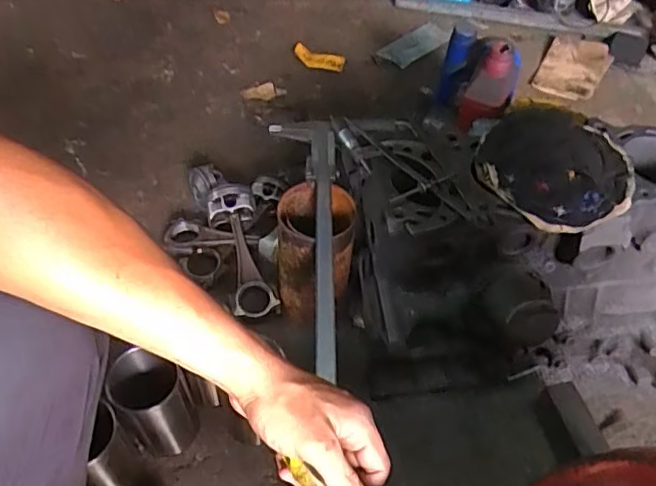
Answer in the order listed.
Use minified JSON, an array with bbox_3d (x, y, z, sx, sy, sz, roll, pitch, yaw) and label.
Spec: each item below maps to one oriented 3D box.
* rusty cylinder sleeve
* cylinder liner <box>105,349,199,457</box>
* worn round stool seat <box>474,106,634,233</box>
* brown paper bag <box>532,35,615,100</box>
[{"bbox_3d":[-0.016,0.011,0.790,0.111,0.168,0.104,-36,62,-28],"label":"rusty cylinder sleeve"},{"bbox_3d":[-0.199,0.190,0.679,0.078,0.145,0.080,2,51,-2],"label":"cylinder liner"},{"bbox_3d":[0.257,-0.088,0.664,0.164,0.031,0.168,2,51,-2],"label":"worn round stool seat"},{"bbox_3d":[0.520,-0.374,1.236,0.124,0.037,0.179,26,54,16],"label":"brown paper bag"}]

